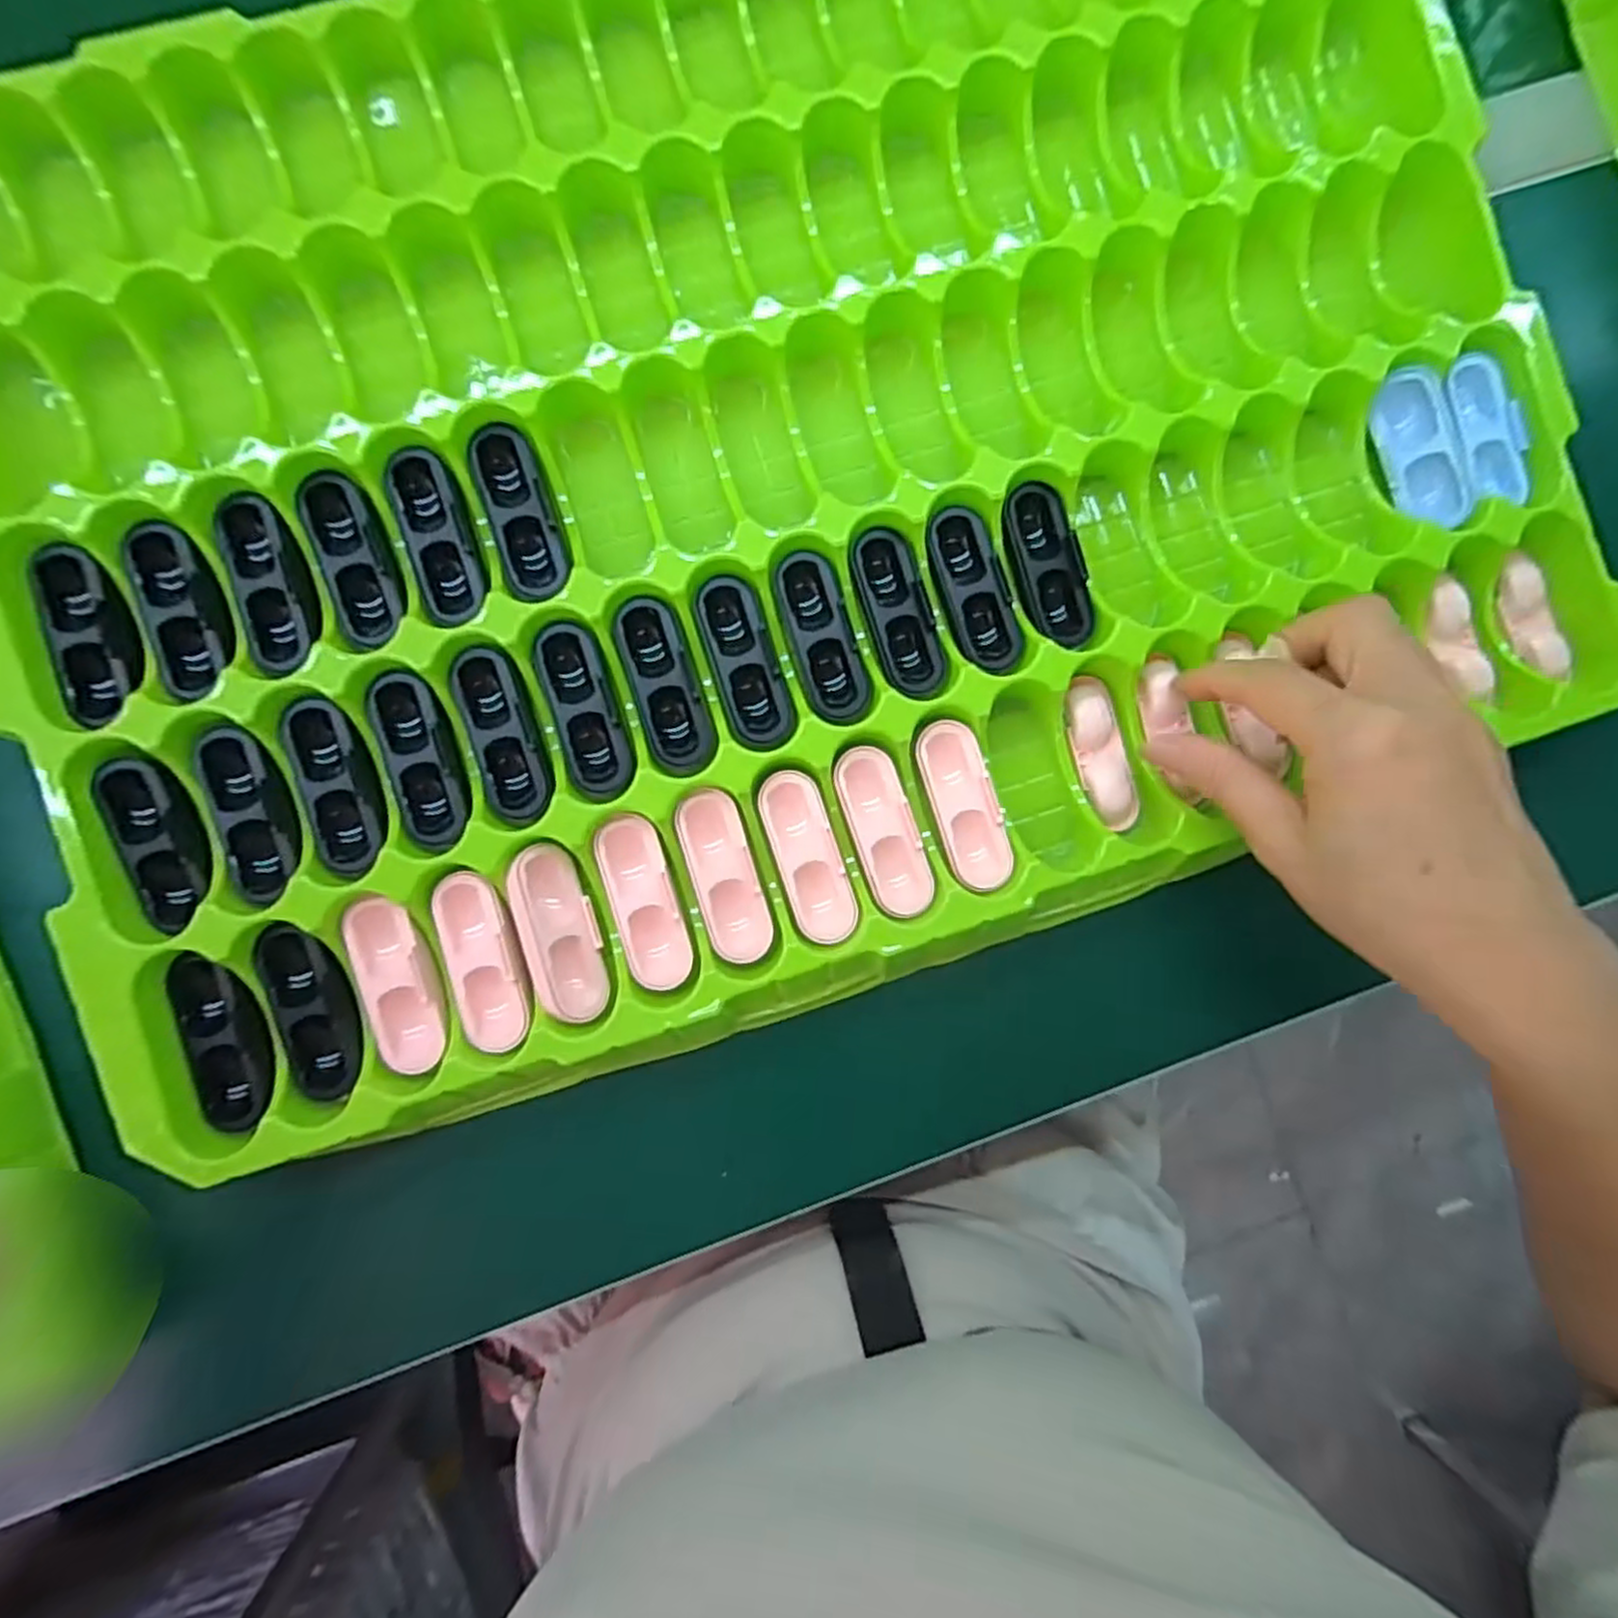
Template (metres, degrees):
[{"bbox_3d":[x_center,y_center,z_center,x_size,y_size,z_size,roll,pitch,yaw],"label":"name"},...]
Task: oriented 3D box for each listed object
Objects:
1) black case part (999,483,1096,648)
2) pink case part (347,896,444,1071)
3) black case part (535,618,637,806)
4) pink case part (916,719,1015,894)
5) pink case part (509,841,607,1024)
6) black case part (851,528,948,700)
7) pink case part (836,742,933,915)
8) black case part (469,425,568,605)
[{"bbox_3d":[0.093,-0.094,0.289,0.026,0.009,0.064,-21,91,-4],"label":"black case part"},{"bbox_3d":[-0.148,0.063,0.268,0.025,0.007,0.064,-15,90,-4],"label":"pink case part"},{"bbox_3d":[-0.084,-0.036,0.277,0.022,0.007,0.066,-16,90,-4],"label":"black case part"},{"bbox_3d":[0.059,-0.002,0.284,0.023,0.016,0.065,-17,90,-4],"label":"pink case part"},{"bbox_3d":[-0.090,0.045,0.267,0.024,0.008,0.065,-18,90,-4],"label":"pink case part"},{"bbox_3d":[0.034,-0.075,0.285,0.025,0.006,0.065,-18,90,-4],"label":"black case part"},{"bbox_3d":[0.028,0.008,0.279,0.024,0.007,0.064,-21,91,-4],"label":"pink case part"},{"bbox_3d":[-0.107,-0.110,0.274,0.024,0.007,0.063,-17,90,-4],"label":"black case part"}]

